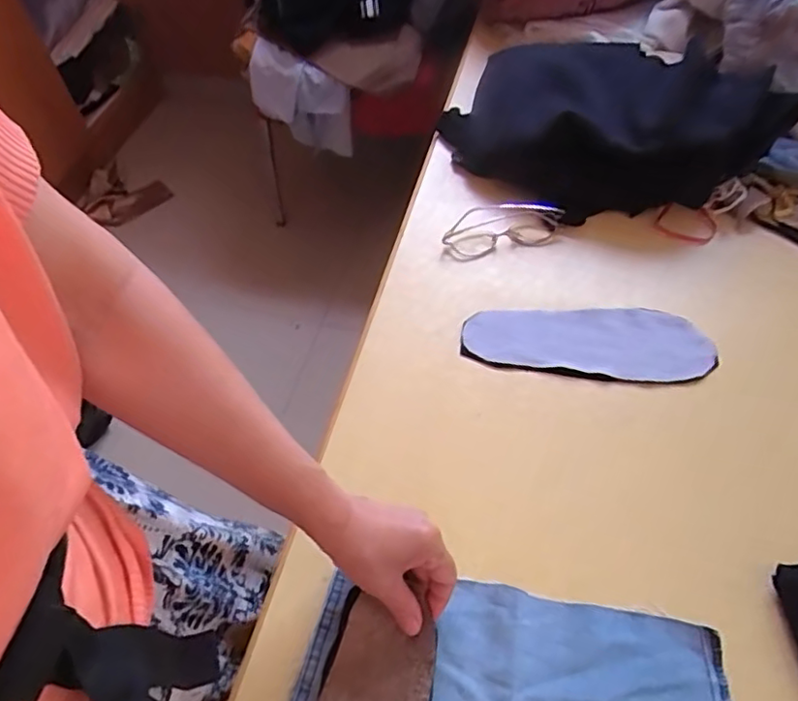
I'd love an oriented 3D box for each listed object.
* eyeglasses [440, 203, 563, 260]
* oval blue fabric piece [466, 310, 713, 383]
[{"bbox_3d":[0.106,-0.129,0.619,0.122,0.033,0.043,-12,56,-5],"label":"eyeglasses"},{"bbox_3d":[0.174,-0.006,0.556,0.221,0.010,0.072,-1,56,2],"label":"oval blue fabric piece"}]

